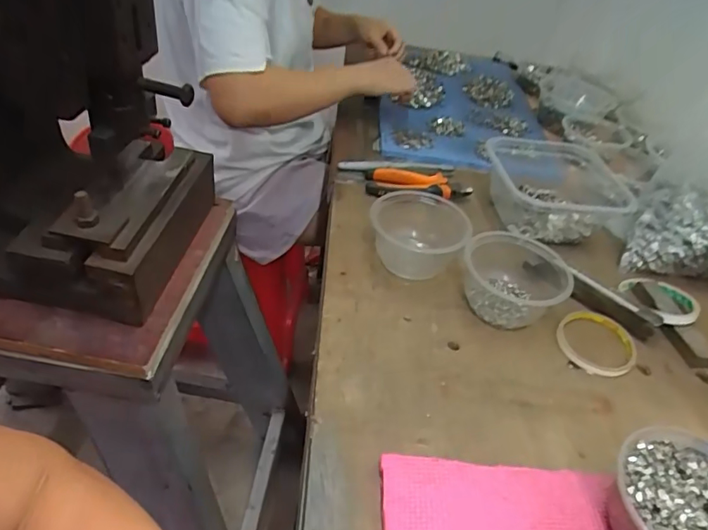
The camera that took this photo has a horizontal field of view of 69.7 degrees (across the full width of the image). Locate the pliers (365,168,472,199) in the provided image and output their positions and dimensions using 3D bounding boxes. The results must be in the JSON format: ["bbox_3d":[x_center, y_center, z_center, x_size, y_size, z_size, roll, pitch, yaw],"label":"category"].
[{"bbox_3d":[0.092,-0.117,0.733,0.148,0.024,0.051,6,41,-6],"label":"pliers"}]

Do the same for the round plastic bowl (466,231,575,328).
[{"bbox_3d":[0.181,0.012,0.577,0.108,0.057,0.117,6,41,-5],"label":"round plastic bowl"}]

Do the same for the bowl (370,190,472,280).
[{"bbox_3d":[0.074,-0.036,0.604,0.105,0.065,0.100,6,41,-5],"label":"bowl"}]

